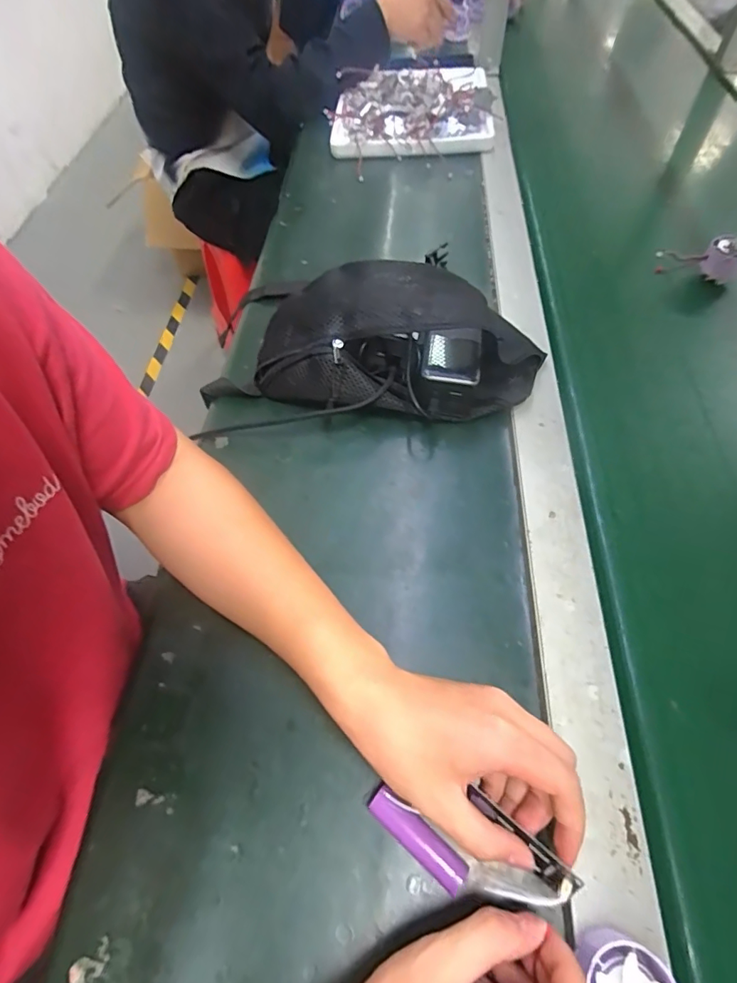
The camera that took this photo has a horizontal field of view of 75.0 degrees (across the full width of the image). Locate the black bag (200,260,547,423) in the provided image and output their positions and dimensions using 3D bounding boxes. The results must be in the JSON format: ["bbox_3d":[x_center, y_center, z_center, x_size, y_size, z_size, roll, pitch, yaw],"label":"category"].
[{"bbox_3d":[0.001,-0.142,0.476,0.337,0.089,0.144,-1,57,3],"label":"black bag"}]

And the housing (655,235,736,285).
[{"bbox_3d":[0.386,-0.270,0.562,0.104,0.046,0.031,5,58,6],"label":"housing"}]

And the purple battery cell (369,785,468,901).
[{"bbox_3d":[0.029,0.211,0.293,0.065,0.019,0.018,35,65,22],"label":"purple battery cell"}]

